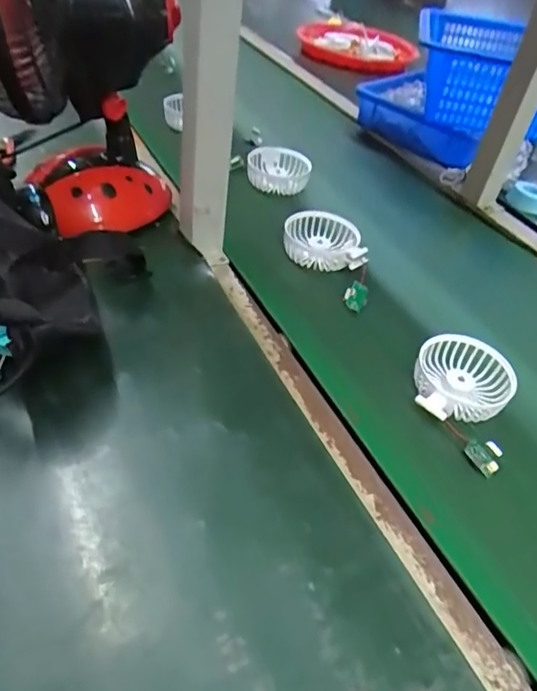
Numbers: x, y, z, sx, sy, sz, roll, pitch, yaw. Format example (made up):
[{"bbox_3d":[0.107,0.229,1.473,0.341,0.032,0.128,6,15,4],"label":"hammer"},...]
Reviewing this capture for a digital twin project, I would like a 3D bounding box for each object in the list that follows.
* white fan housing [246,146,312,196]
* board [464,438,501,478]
[{"bbox_3d":[0.014,-0.249,0.759,0.087,0.032,0.093,12,44,0],"label":"white fan housing"},{"bbox_3d":[0.184,0.093,0.451,0.032,0.024,0.008,51,11,5],"label":"board"}]

